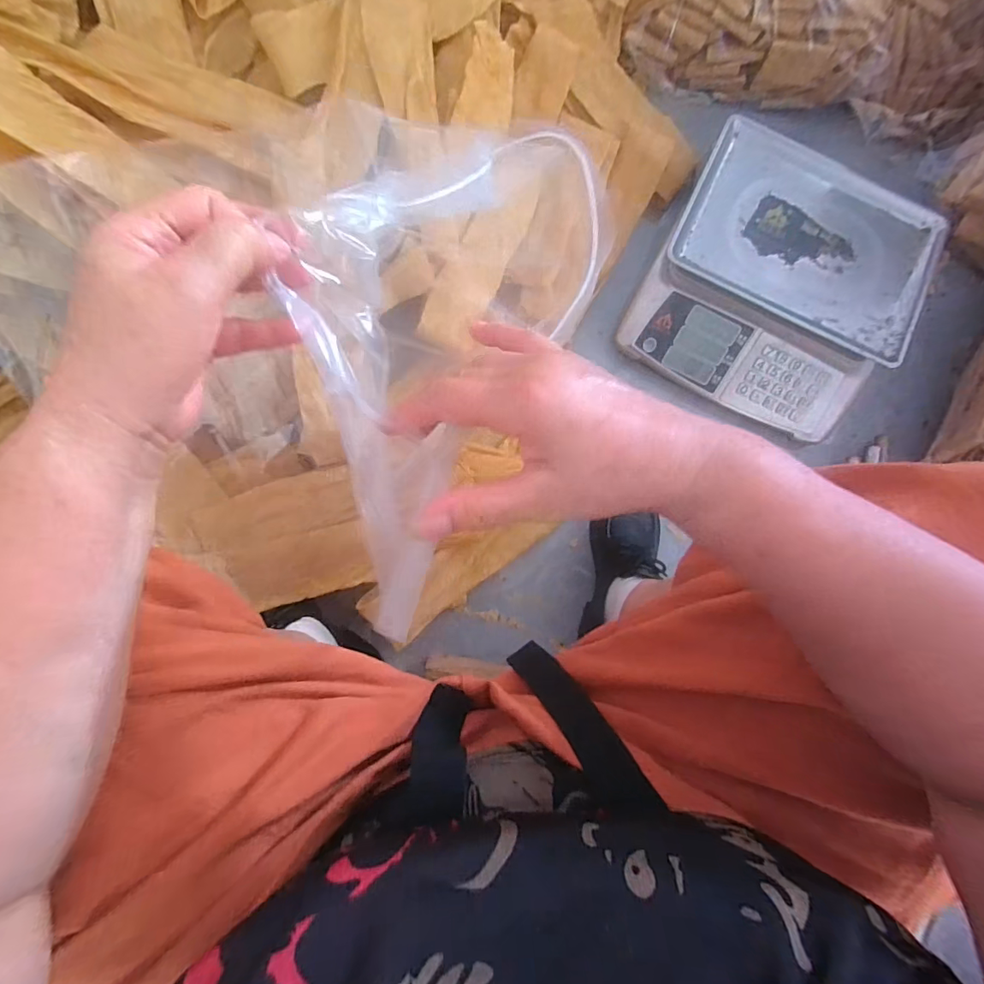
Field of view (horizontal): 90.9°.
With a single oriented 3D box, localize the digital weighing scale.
[{"bbox_3d":[0.404,-0.296,0.686,0.339,0.088,0.347,27,82,0],"label":"digital weighing scale"}]

